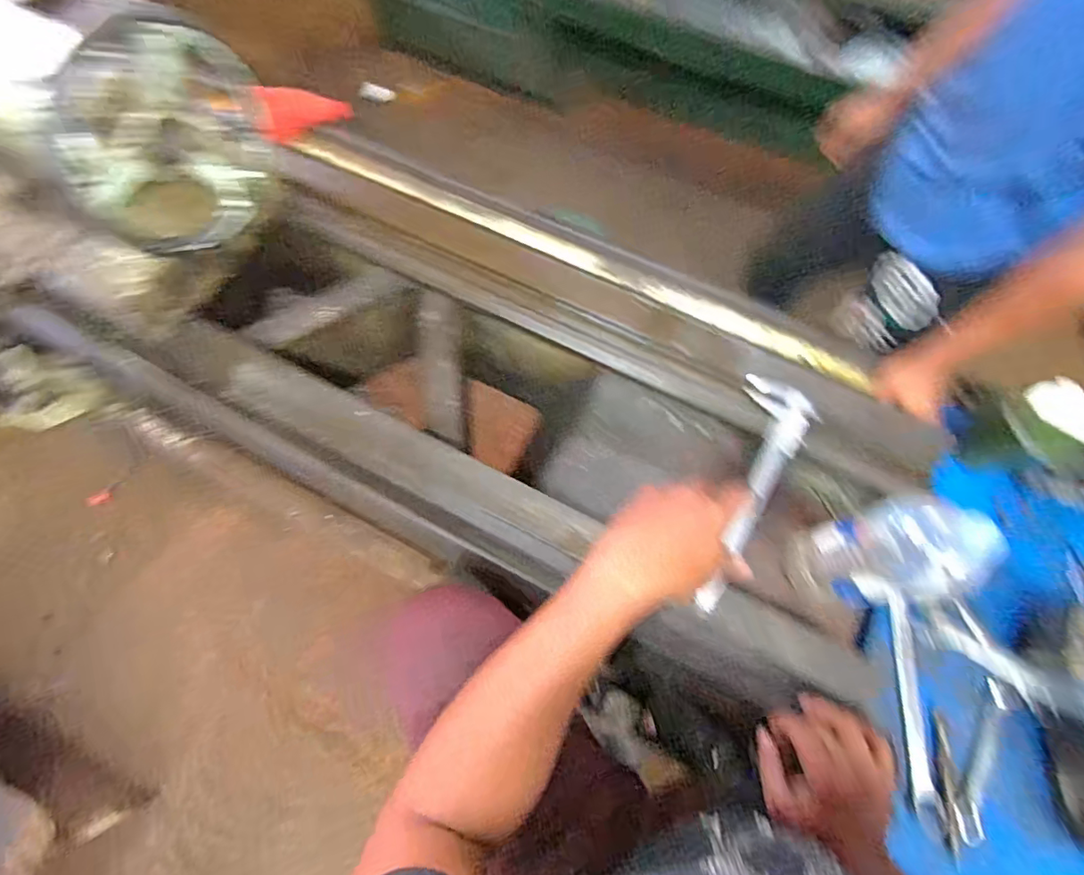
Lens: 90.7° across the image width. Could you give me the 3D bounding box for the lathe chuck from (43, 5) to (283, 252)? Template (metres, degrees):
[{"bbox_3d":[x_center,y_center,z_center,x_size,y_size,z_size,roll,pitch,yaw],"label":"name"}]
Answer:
[{"bbox_3d":[-0.366,-0.280,0.525,0.080,0.190,0.203,29,75,11],"label":"lathe chuck"}]

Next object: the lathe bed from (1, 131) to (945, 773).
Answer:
[{"bbox_3d":[-0.043,-0.095,0.759,1.135,0.163,0.512,27,75,10],"label":"lathe bed"}]

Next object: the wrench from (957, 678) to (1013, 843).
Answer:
[{"bbox_3d":[0.541,0.392,0.654,0.029,0.017,0.189,27,75,10],"label":"wrench"}]

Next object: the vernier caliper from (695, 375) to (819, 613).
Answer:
[{"bbox_3d":[0.241,0.065,0.629,0.083,0.022,0.288,23,77,9],"label":"vernier caliper"}]

